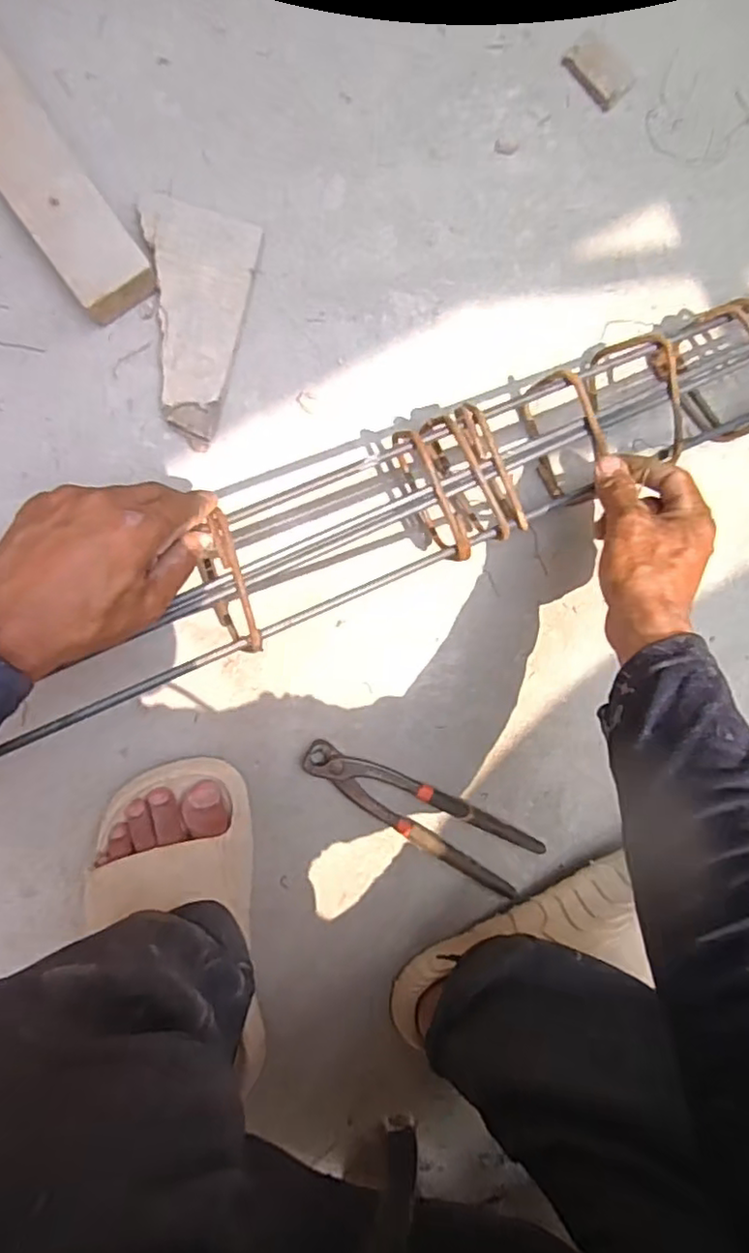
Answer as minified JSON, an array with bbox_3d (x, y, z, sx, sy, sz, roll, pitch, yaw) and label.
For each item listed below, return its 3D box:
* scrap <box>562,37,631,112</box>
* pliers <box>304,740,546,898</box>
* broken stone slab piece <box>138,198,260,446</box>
[{"bbox_3d":[0.179,-0.446,0.514,0.035,0.007,0.053,-42,96,-3],"label":"scrap"},{"bbox_3d":[0.040,0.157,0.548,0.217,0.020,0.053,31,89,-7],"label":"pliers"},{"bbox_3d":[-0.145,-0.229,0.484,0.083,0.025,0.163,14,91,-7],"label":"broken stone slab piece"}]

